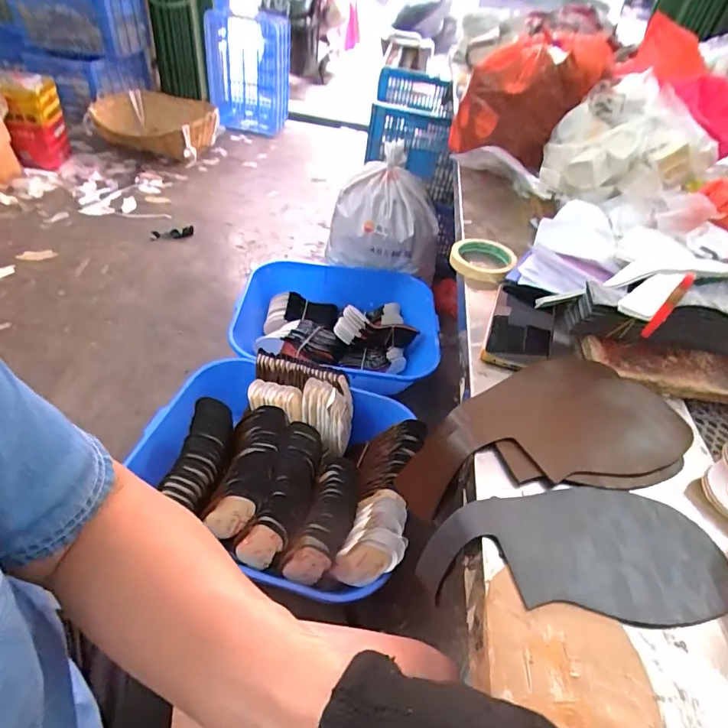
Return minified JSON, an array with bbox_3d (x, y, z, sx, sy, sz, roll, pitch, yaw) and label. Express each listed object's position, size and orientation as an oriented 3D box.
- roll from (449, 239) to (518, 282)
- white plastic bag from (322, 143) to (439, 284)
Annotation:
[{"bbox_3d":[0.174,-0.154,0.696,0.091,0.022,0.091,4,44,-4],"label":"roll"},{"bbox_3d":[0.081,-0.507,1.630,0.387,0.333,0.244,13,44,6],"label":"white plastic bag"}]

